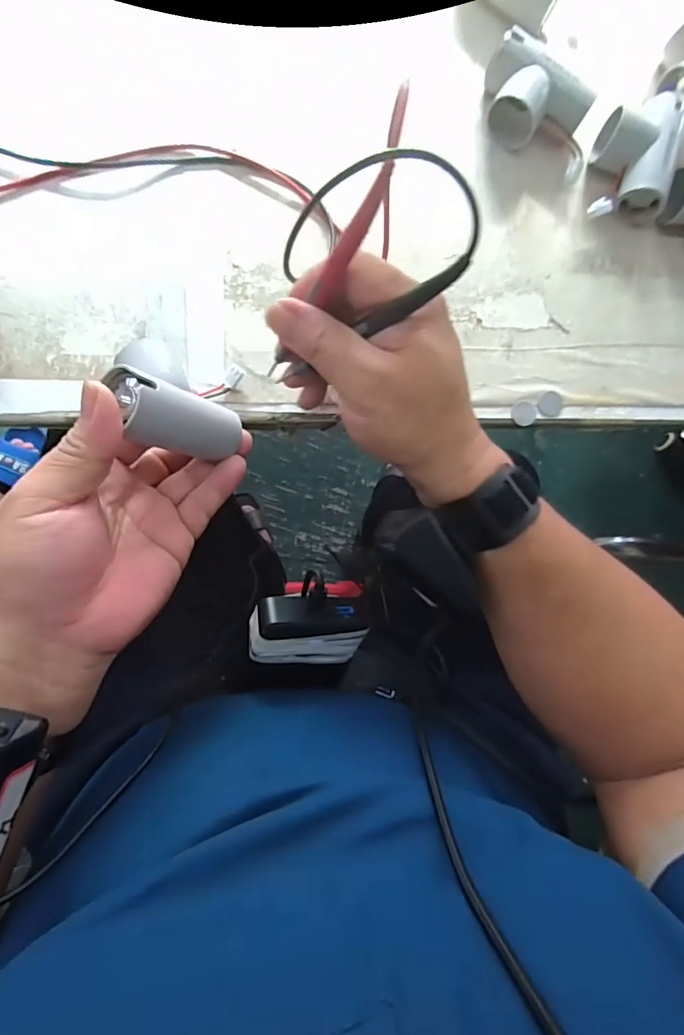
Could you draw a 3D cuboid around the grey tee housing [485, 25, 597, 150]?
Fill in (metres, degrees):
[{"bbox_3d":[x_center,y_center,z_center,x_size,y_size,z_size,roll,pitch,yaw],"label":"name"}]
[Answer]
[{"bbox_3d":[0.129,-0.289,0.340,0.075,0.037,0.055,38,82,-3],"label":"grey tee housing"}]

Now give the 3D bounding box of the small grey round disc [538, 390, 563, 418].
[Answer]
[{"bbox_3d":[0.149,-0.080,0.342,0.019,0.004,0.018,1,86,-7],"label":"small grey round disc"}]

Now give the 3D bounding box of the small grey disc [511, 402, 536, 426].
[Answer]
[{"bbox_3d":[0.129,-0.073,0.340,0.018,0.004,0.017,1,86,-7],"label":"small grey disc"}]

